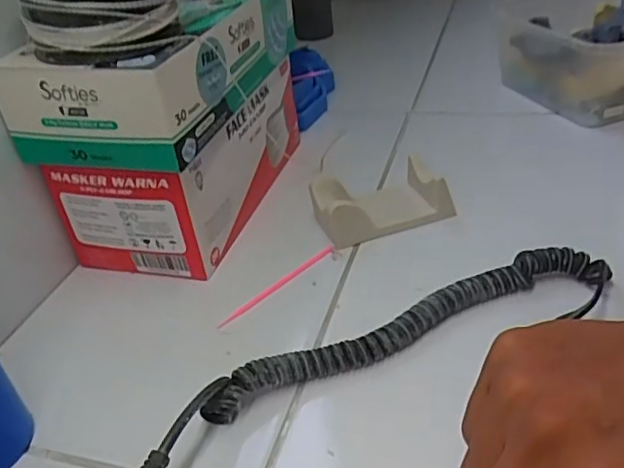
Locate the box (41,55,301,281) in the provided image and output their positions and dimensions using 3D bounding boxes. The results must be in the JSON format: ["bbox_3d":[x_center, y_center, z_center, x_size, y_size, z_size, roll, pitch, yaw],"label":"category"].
[{"bbox_3d":[-0.089,-0.063,0.464,0.115,0.087,0.205,4,36,16],"label":"box"}]

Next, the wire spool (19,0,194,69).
[{"bbox_3d":[-0.114,-0.123,0.332,0.081,0.048,0.077,-19,36,-17],"label":"wire spool"}]

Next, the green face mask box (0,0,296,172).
[{"bbox_3d":[-0.090,-0.121,0.414,0.108,0.064,0.213,9,38,22],"label":"green face mask box"}]

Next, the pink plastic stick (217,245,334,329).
[{"bbox_3d":[-0.021,0.032,0.385,0.094,0.005,0.005,-33,42,-32],"label":"pink plastic stick"}]

